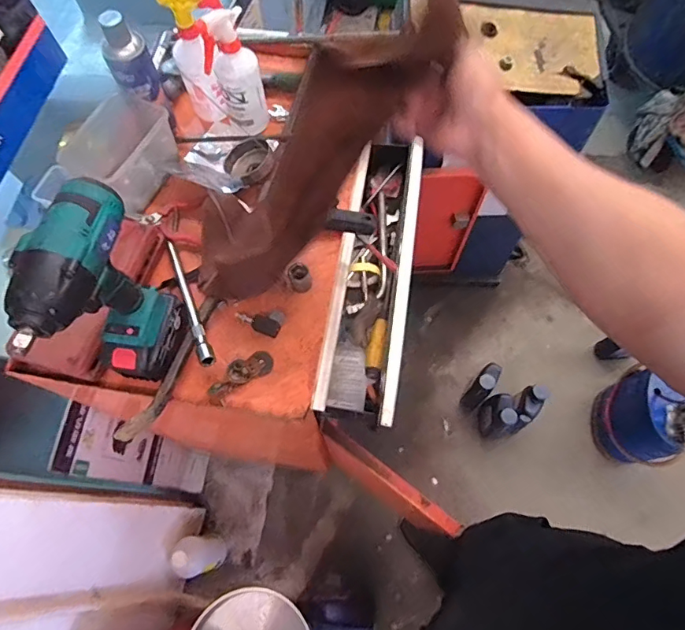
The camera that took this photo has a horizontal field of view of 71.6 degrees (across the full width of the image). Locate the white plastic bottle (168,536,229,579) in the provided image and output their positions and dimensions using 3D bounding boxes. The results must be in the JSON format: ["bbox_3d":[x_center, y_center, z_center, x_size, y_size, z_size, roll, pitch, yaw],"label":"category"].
[{"bbox_3d":[-0.387,0.664,1.322,0.095,0.297,0.100,-32,70,-11],"label":"white plastic bottle"}]

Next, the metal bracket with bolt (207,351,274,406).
[{"bbox_3d":[-0.145,0.083,0.664,0.098,0.023,0.043,-37,71,-13],"label":"metal bracket with bolt"}]

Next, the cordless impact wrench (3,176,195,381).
[{"bbox_3d":[-0.266,-0.016,0.546,0.089,0.247,0.162,-4,67,0],"label":"cordless impact wrench"}]

